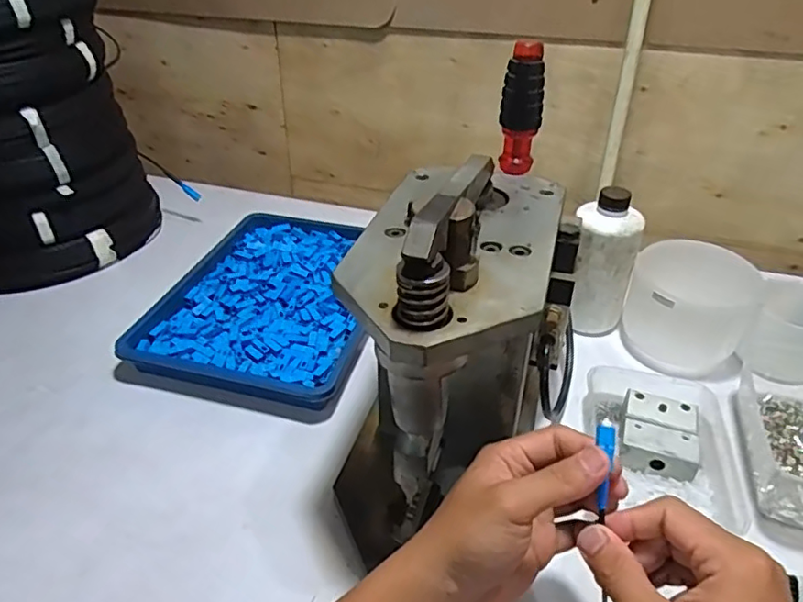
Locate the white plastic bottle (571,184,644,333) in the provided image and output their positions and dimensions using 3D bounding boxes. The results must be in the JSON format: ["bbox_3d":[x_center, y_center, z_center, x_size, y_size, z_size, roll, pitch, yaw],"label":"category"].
[{"bbox_3d":[0.219,-0.036,0.631,0.059,0.154,0.059,14,37,18],"label":"white plastic bottle"}]

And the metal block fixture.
[{"bbox_3d":[0.232,0.119,0.526,0.064,0.025,0.073,13,40,17],"label":"metal block fixture"}]

